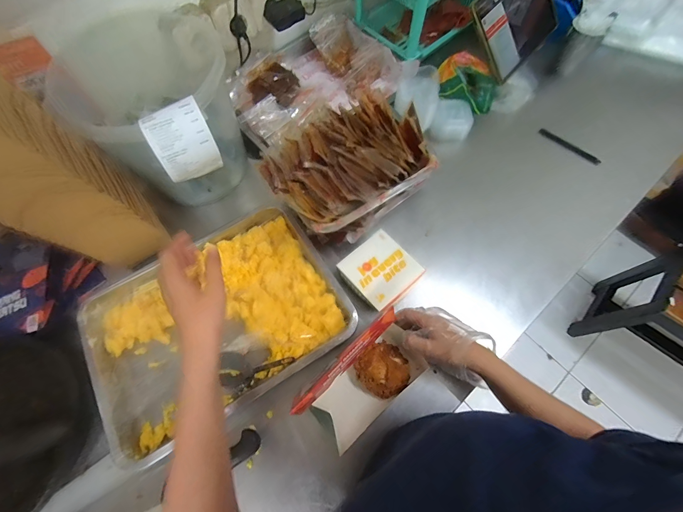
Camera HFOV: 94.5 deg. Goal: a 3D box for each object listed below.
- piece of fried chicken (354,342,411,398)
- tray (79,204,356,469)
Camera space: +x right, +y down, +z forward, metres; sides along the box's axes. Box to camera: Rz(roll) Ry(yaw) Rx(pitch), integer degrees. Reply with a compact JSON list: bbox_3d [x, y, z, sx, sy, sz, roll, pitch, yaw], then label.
[{"bbox_3d":[0.067,0.179,0.500,0.078,0.028,0.077,0,67,1],"label":"piece of fried chicken"},{"bbox_3d":[-0.205,0.098,0.530,0.382,0.051,0.284,-30,70,-11],"label":"tray"}]

